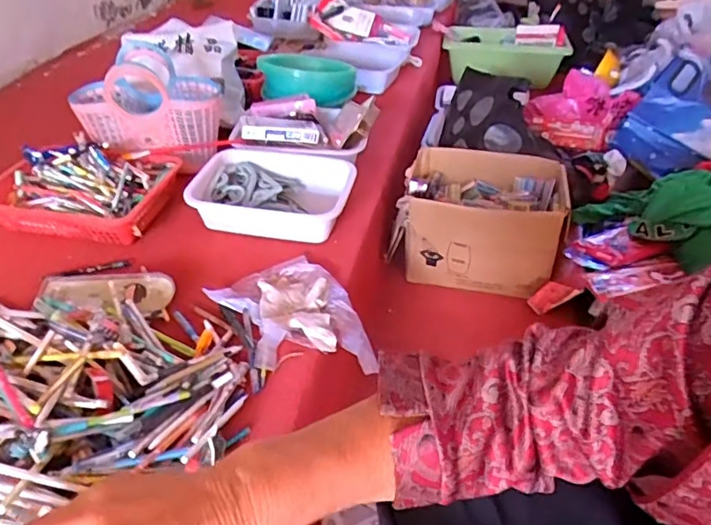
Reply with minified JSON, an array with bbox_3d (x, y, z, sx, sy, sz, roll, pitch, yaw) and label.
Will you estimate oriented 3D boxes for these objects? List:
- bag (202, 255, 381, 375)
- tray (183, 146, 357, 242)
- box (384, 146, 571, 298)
[{"bbox_3d":[-0.097,0.092,0.856,0.189,0.069,0.240,-22,43,-25],"label":"bag"},{"bbox_3d":[-0.150,-0.134,1.055,0.287,0.083,0.216,6,39,9],"label":"tray"},{"bbox_3d":[0.259,-0.087,1.151,0.324,0.216,0.227,9,39,13],"label":"box"}]

